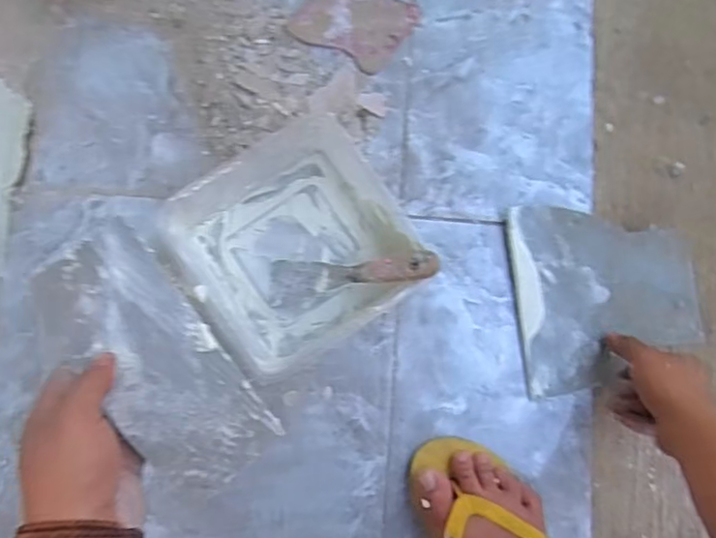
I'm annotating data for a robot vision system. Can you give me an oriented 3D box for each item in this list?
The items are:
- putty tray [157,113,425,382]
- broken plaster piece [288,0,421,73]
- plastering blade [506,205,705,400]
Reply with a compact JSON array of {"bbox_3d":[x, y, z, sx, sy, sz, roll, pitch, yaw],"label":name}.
[{"bbox_3d":[-0.056,-0.024,0.591,0.215,0.074,0.195,-35,82,-6],"label":"putty tray"},{"bbox_3d":[-0.001,-0.276,0.667,0.111,0.007,0.113,38,82,6],"label":"broken plaster piece"},{"bbox_3d":[0.253,0.024,0.620,0.184,0.009,0.183,-6,83,-5],"label":"plastering blade"}]

